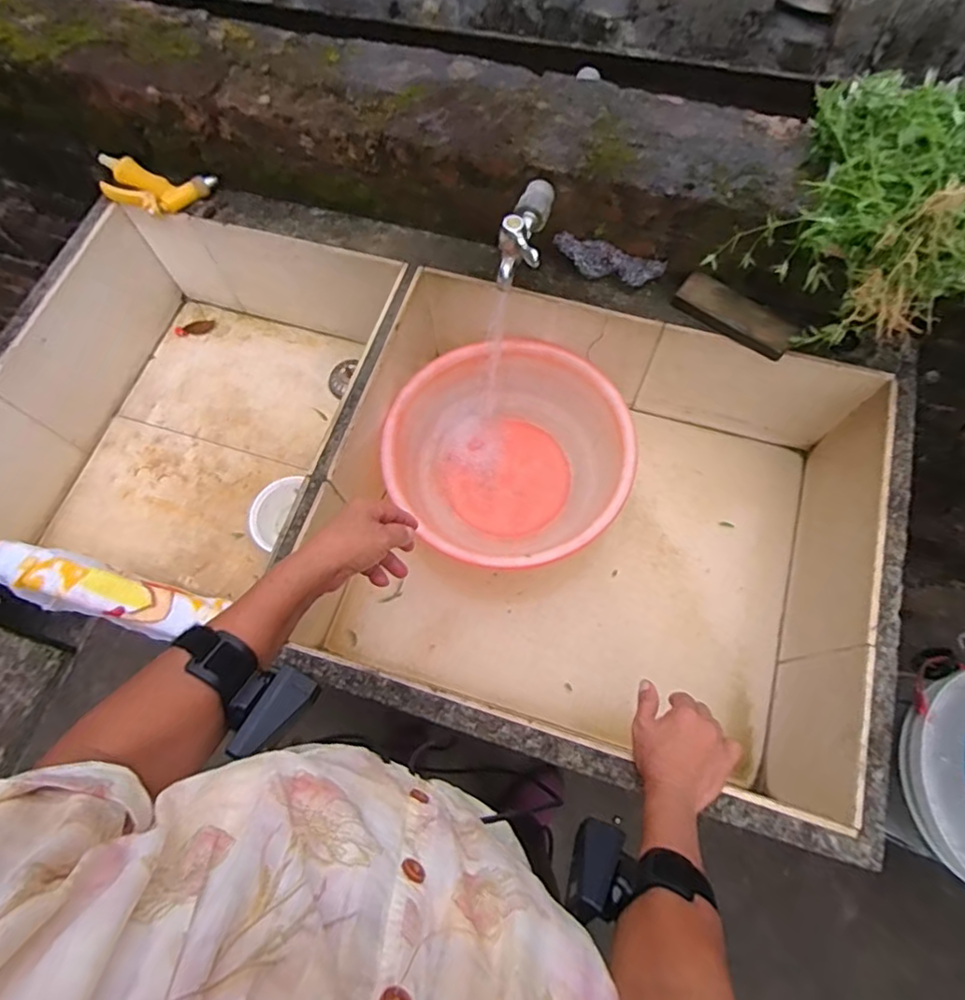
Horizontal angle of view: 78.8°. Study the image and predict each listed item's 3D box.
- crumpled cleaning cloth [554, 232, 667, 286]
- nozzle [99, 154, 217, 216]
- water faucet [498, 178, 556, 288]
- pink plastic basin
[{"bbox_3d":[0.161,-0.304,0.745,0.139,0.036,0.032,10,70,6],"label":"crumpled cleaning cloth"},{"bbox_3d":[-0.474,-0.449,0.831,0.170,0.036,0.069,13,70,7],"label":"nozzle"},{"bbox_3d":[0.050,-0.311,0.656,0.044,0.060,0.141,10,70,5],"label":"water faucet"},{"bbox_3d":[0.037,-0.055,0.820,0.315,0.115,0.307,-1,69,2],"label":"pink plastic basin"}]

